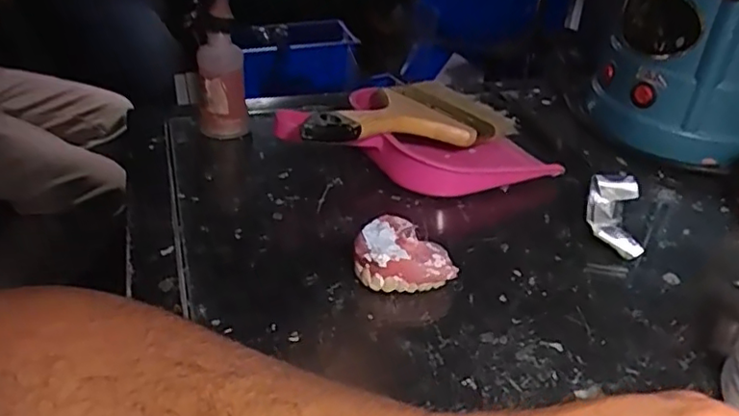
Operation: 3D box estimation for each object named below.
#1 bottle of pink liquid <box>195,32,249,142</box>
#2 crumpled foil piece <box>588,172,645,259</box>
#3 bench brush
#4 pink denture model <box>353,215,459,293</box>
[{"bbox_3d":[-0.122,-0.101,0.508,0.038,0.084,0.034,-4,35,-11],"label":"bottle of pink liquid"},{"bbox_3d":[0.174,0.002,0.441,0.033,0.028,0.081,11,35,11],"label":"crumpled foil piece"},{"bbox_3d":[0.029,-0.071,0.489,0.094,0.027,0.231,30,29,33],"label":"bench brush"},{"bbox_3d":[0.020,0.024,0.390,0.059,0.027,0.061,2,35,-3],"label":"pink denture model"}]

